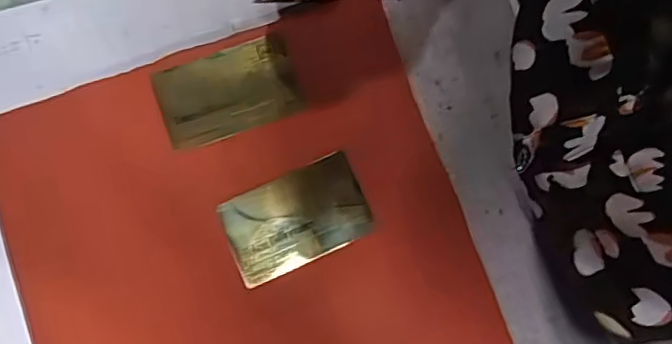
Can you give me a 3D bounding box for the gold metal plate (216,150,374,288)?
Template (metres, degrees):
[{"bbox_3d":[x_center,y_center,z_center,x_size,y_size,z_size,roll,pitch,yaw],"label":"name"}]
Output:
[{"bbox_3d":[-0.024,0.027,0.354,0.084,0.004,0.053,-24,81,-6],"label":"gold metal plate"}]

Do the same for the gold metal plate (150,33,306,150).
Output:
[{"bbox_3d":[-0.067,-0.050,0.370,0.084,0.004,0.053,-20,82,-6],"label":"gold metal plate"}]

